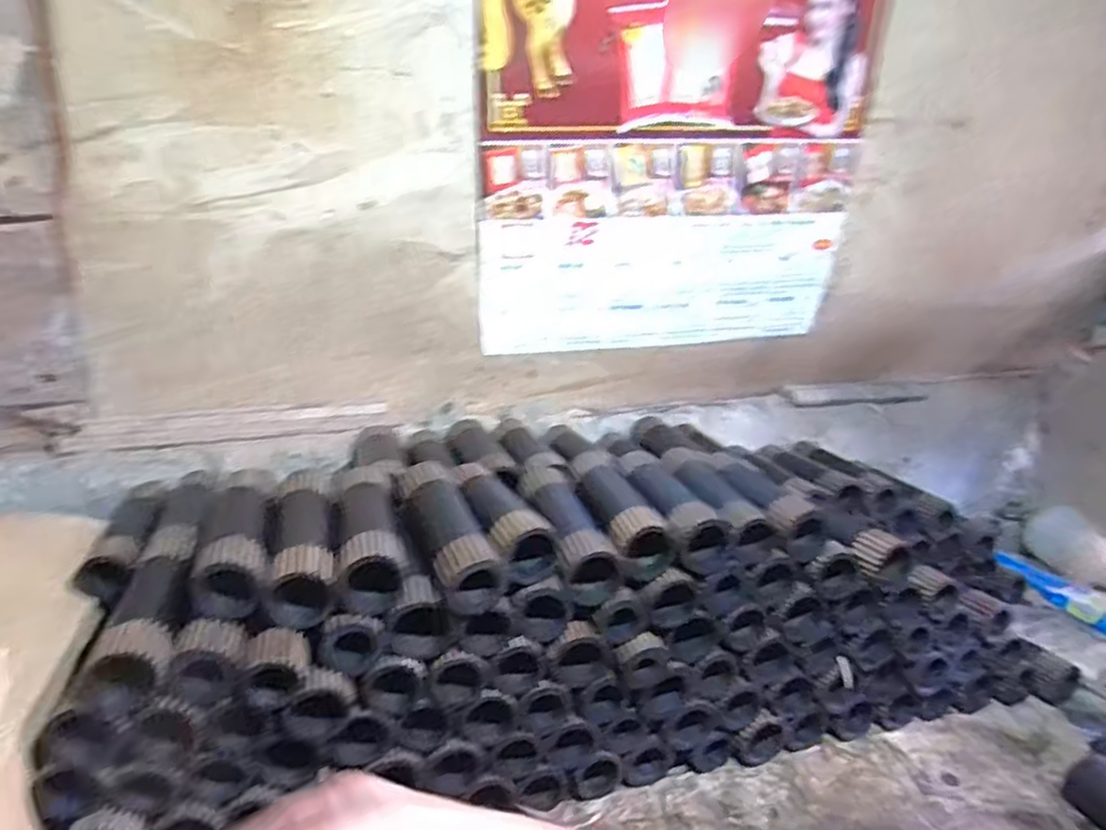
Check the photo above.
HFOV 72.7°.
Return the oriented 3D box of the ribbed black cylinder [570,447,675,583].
[{"bbox_3d":[0.060,0.091,0.778,0.057,0.054,0.212,-3,19,-14],"label":"ribbed black cylinder"}]

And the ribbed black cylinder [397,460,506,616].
[{"bbox_3d":[-0.098,0.107,0.695,0.058,0.063,0.187,-7,20,-22],"label":"ribbed black cylinder"}]

